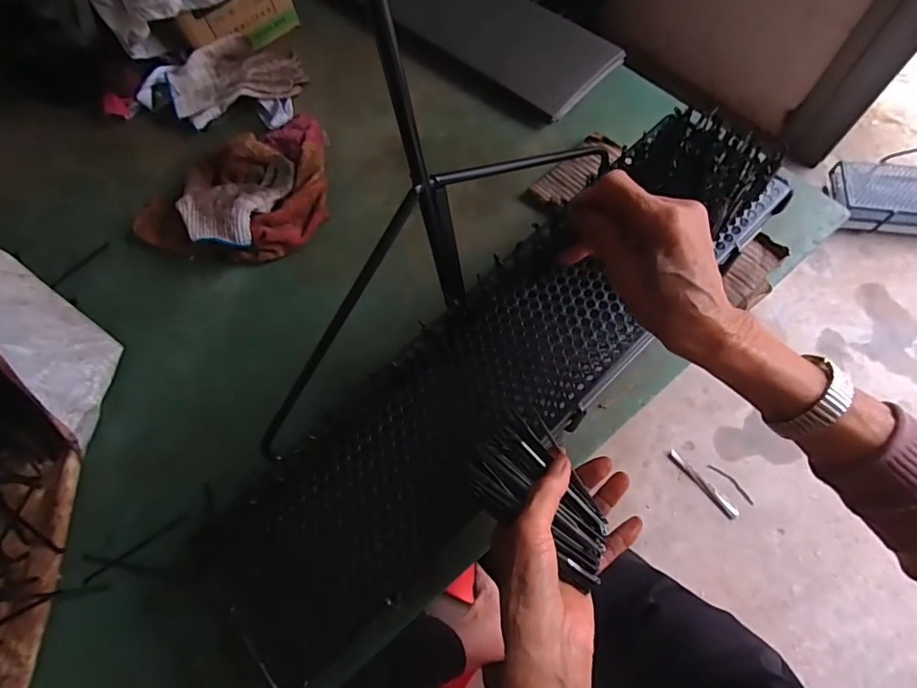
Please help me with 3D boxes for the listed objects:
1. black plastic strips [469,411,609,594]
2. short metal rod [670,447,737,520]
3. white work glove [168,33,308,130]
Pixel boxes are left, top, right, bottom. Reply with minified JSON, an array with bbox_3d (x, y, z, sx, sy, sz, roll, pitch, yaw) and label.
[{"bbox_3d":[0.061,0.115,0.346,0.066,0.027,0.115,-41,72,-13],"label":"black plastic strips"},{"bbox_3d":[0.522,0.298,1.012,0.024,0.012,0.175,-38,70,-10],"label":"short metal rod"},{"bbox_3d":[-0.314,-0.378,0.665,0.177,0.034,0.113,-28,68,-6],"label":"white work glove"}]

